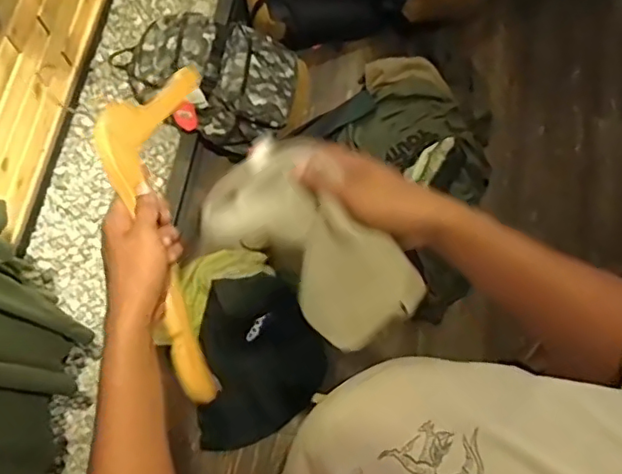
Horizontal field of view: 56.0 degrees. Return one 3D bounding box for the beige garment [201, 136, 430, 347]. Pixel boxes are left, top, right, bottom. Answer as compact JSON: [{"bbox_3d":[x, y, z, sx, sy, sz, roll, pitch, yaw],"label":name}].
[{"bbox_3d":[0.004,0.006,0.548,0.209,0.080,0.107,42,77,5],"label":"beige garment"}]

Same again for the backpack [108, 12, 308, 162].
[{"bbox_3d":[-0.280,-0.411,1.578,0.501,0.220,0.289,4,71,3],"label":"backpack"}]

